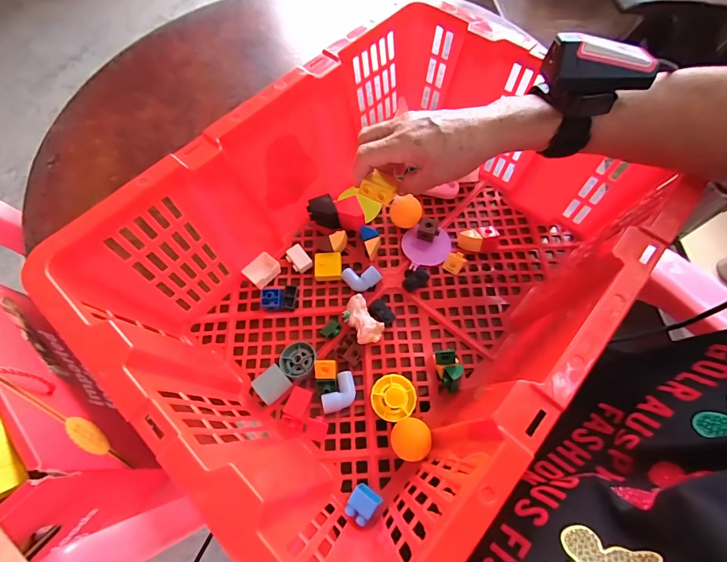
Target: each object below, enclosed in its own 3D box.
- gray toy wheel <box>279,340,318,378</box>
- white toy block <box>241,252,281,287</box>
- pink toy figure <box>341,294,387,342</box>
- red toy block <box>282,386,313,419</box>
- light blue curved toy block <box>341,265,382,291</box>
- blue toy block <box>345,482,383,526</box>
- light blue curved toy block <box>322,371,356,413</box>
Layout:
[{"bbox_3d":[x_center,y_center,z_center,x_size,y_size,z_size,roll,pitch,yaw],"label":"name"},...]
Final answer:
[{"bbox_3d":[-0.069,0.083,0.393,0.038,0.015,0.039,-1,64,2],"label":"gray toy wheel"},{"bbox_3d":[-0.117,-0.012,0.434,0.029,0.020,0.038,34,70,17],"label":"white toy block"},{"bbox_3d":[-0.001,0.042,0.397,0.031,0.032,0.054,-27,66,-10],"label":"pink toy figure"},{"bbox_3d":[-0.064,0.122,0.371,0.020,0.014,0.028,22,67,13],"label":"red toy block"},{"bbox_3d":[-0.003,-0.002,0.428,0.045,0.015,0.026,1,64,3],"label":"light blue curved toy block"},{"bbox_3d":[-0.001,0.197,0.327,0.024,0.024,0.027,31,69,16],"label":"blue toy block"},{"bbox_3d":[-0.025,0.112,0.376,0.034,0.015,0.035,-13,64,-4],"label":"light blue curved toy block"}]

